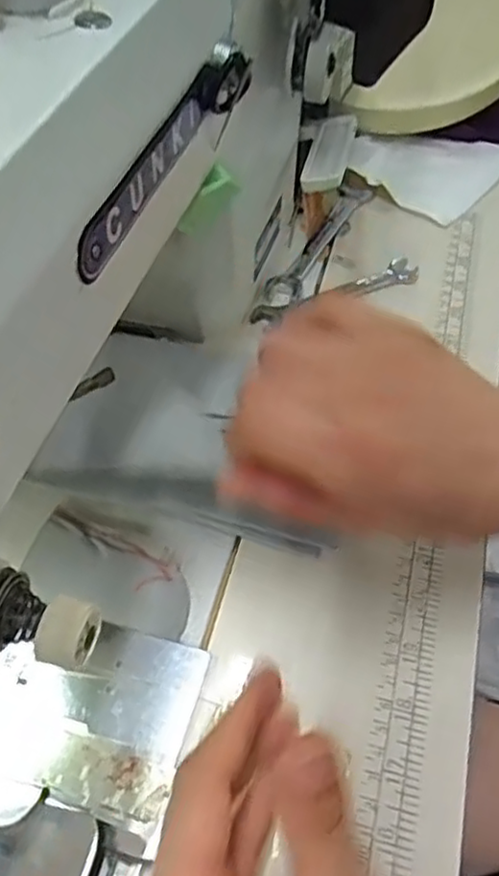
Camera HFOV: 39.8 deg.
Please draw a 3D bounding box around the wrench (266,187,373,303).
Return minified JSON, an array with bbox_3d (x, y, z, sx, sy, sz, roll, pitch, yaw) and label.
[{"bbox_3d":[0.047,-0.138,0.478,0.025,0.009,0.124,24,57,17],"label":"wrench"}]

